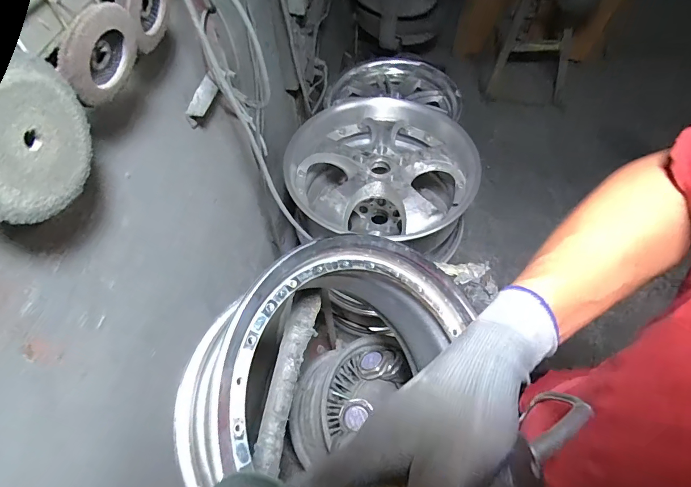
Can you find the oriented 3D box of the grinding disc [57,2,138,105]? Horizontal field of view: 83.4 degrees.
[{"bbox_3d":[-0.238,-0.187,0.380,0.012,0.084,0.095,24,83,-1],"label":"grinding disc"}]

